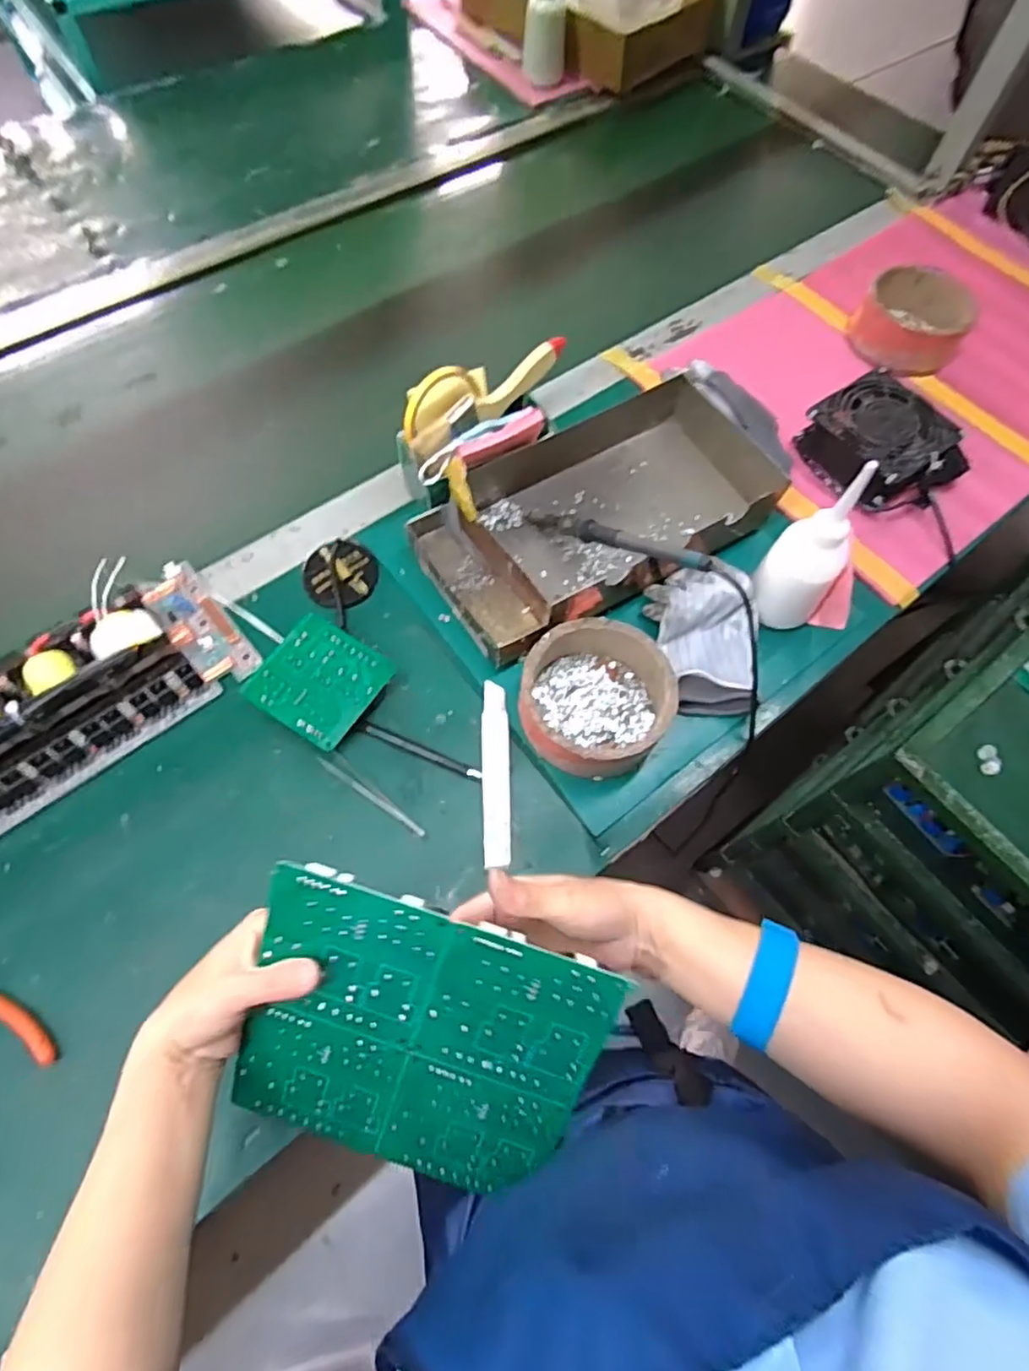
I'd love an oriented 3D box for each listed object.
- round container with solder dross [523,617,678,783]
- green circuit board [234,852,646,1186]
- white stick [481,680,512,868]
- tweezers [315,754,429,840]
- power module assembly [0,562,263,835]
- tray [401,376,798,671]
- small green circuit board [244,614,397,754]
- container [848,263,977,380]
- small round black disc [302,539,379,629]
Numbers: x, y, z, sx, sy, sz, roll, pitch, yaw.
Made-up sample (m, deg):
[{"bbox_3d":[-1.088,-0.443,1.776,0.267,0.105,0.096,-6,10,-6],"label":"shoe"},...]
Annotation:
[{"bbox_3d":[0.068,0.008,0.533,0.123,0.051,0.133,0,64,-1],"label":"round container with solder dross"},{"bbox_3d":[-0.054,0.197,0.346,0.182,0.005,0.172,19,110,2],"label":"green circuit board"},{"bbox_3d":[-0.015,0.071,0.529,0.023,0.005,0.155,-1,67,-1],"label":"white stick"},{"bbox_3d":[-0.114,0.088,0.517,0.106,0.005,0.014,33,68,14],"label":"tweezers"},{"bbox_3d":[-0.368,0.006,0.512,0.286,0.062,0.134,-36,70,-16],"label":"power module assembly"},{"bbox_3d":[0.077,-0.167,0.609,0.329,0.056,0.182,-31,69,-15],"label":"tray"},{"bbox_3d":[-0.165,-0.002,0.542,0.097,0.024,0.093,30,68,13],"label":"small green circuit board"},{"bbox_3d":[0.470,-0.432,0.752,0.125,0.048,0.134,0,64,-1],"label":"container"},{"bbox_3d":[-0.162,-0.105,0.594,0.069,0.019,0.068,0,64,-1],"label":"small round black disc"}]

